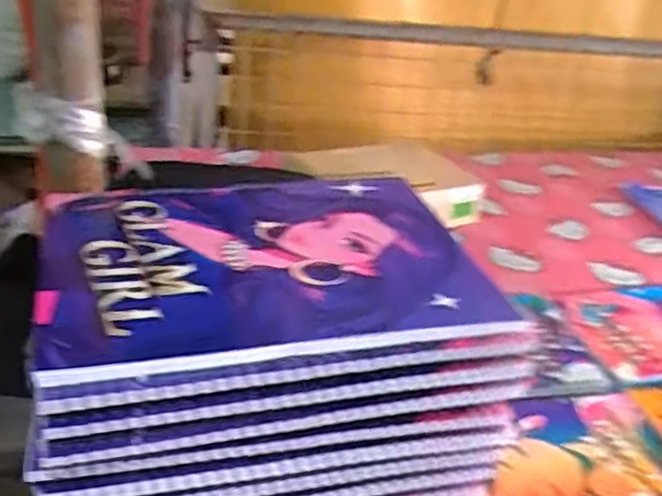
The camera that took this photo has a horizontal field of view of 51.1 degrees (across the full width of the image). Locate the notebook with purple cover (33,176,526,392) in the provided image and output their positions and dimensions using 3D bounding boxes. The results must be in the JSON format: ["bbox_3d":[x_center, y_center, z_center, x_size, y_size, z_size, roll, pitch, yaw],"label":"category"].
[{"bbox_3d":[-0.032,0.004,0.320,0.189,0.010,0.140,-4,31,-18],"label":"notebook with purple cover"}]

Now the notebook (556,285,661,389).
[{"bbox_3d":[0.351,0.085,0.725,0.219,0.016,0.163,-2,30,-16],"label":"notebook"}]

